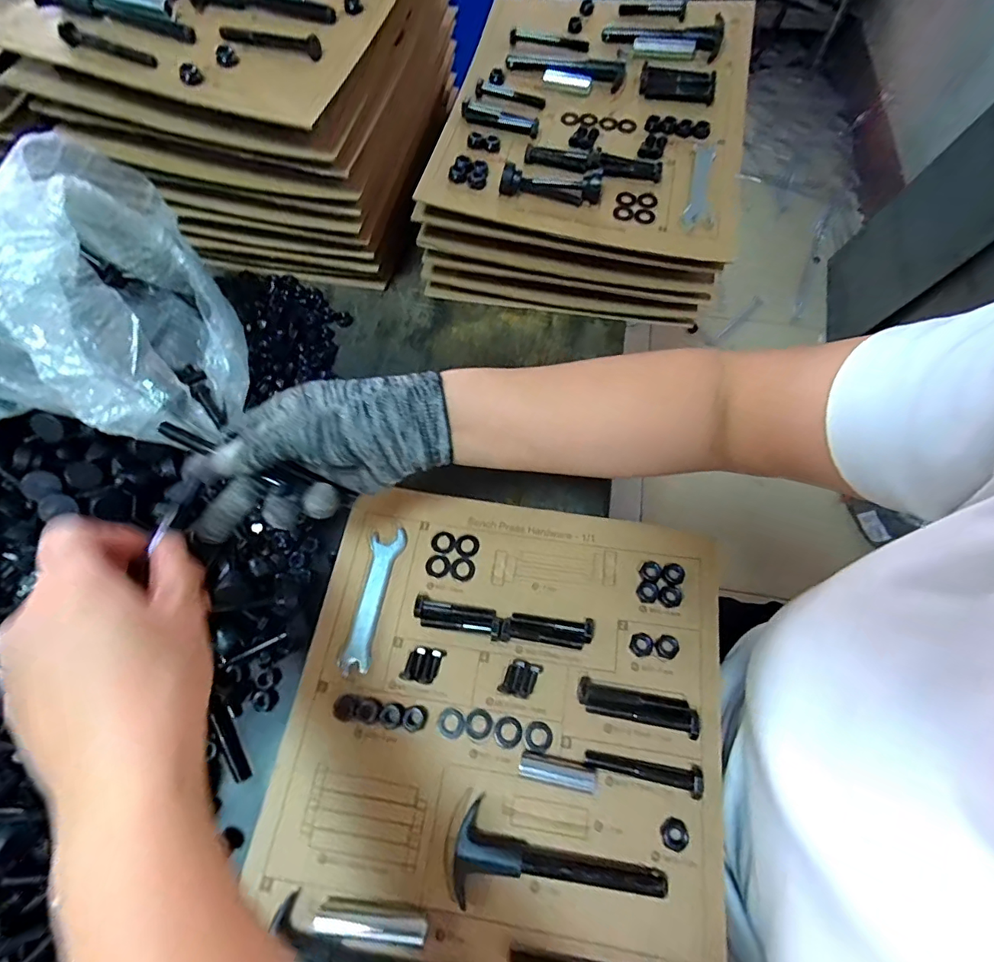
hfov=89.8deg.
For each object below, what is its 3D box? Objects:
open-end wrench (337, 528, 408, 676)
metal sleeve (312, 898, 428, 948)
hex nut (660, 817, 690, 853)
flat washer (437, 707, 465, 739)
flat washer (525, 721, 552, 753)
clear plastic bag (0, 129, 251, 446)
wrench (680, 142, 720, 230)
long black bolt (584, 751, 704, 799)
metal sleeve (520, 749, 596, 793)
[{"bbox_3d":[-0.098,0.091,0.392,0.027,0.005,0.112,11,66,7],"label":"open-end wrench"},{"bbox_3d":[-0.076,0.270,0.305,0.066,0.015,0.015,8,66,6],"label":"metal sleeve"},{"bbox_3d":[0.114,0.226,0.320,0.016,0.005,0.017,22,68,12],"label":"hex nut"},{"bbox_3d":[-0.032,0.171,0.353,0.020,0.004,0.018,22,68,12],"label":"flat washer"},{"bbox_3d":[0.029,0.180,0.351,0.019,0.004,0.019,-1,65,2],"label":"flat washer"},{"bbox_3d":[-0.427,-0.133,0.417,0.362,0.160,0.221,-9,66,-3],"label":"clear plastic bag"},{"bbox_3d":[0.201,-0.294,0.490,0.027,0.009,0.125,11,66,7],"label":"wrench"},{"bbox_3d":[0.098,0.193,0.335,0.074,0.015,0.016,7,68,15],"label":"long black bolt"},{"bbox_3d":[0.040,0.195,0.335,0.049,0.017,0.015,11,66,7],"label":"metal sleeve"}]

